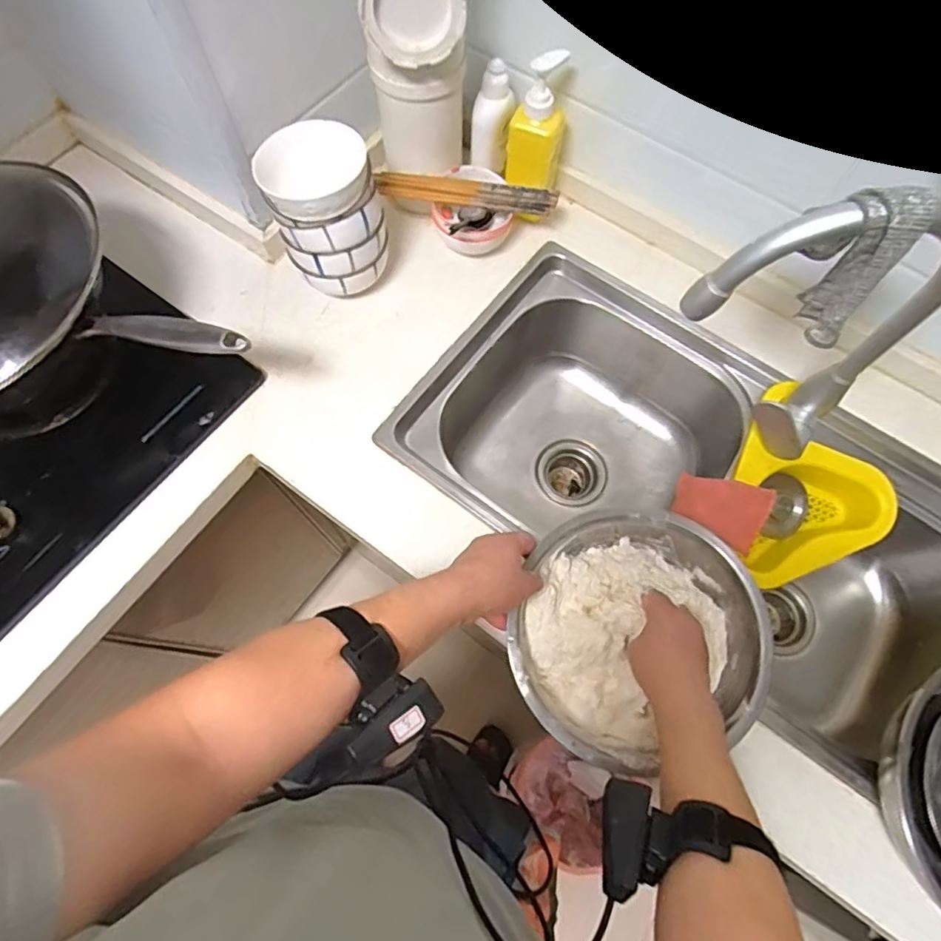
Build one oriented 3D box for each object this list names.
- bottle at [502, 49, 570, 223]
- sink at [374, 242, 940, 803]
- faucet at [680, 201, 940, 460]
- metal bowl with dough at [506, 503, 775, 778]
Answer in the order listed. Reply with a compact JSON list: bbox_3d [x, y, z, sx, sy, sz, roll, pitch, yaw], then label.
[{"bbox_3d":[0.086,-0.426,0.748,0.075,0.199,0.069,1,69,0],"label":"bottle"},{"bbox_3d":[0.301,0.034,0.796,0.743,0.218,0.376,31,72,11],"label":"sink"},{"bbox_3d":[0.305,-0.109,0.541,0.219,0.310,0.089,-6,69,-2],"label":"faucet"},{"bbox_3d":[0.155,0.158,0.568,0.233,0.087,0.224,0,69,0],"label":"metal bowl with dough"}]

